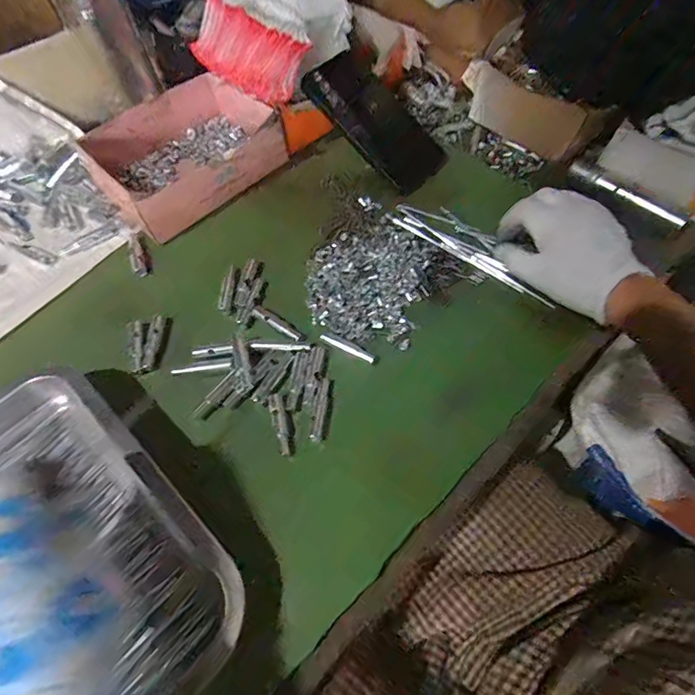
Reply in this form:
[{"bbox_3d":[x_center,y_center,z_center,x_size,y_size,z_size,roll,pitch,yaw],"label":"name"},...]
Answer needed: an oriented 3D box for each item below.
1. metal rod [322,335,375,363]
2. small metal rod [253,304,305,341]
[{"bbox_3d":[0.000,0.000,0.370,0.051,0.006,0.007,27,65,14],"label":"metal rod"},{"bbox_3d":[-0.062,-0.022,0.384,0.050,0.007,0.012,32,67,17],"label":"small metal rod"}]

